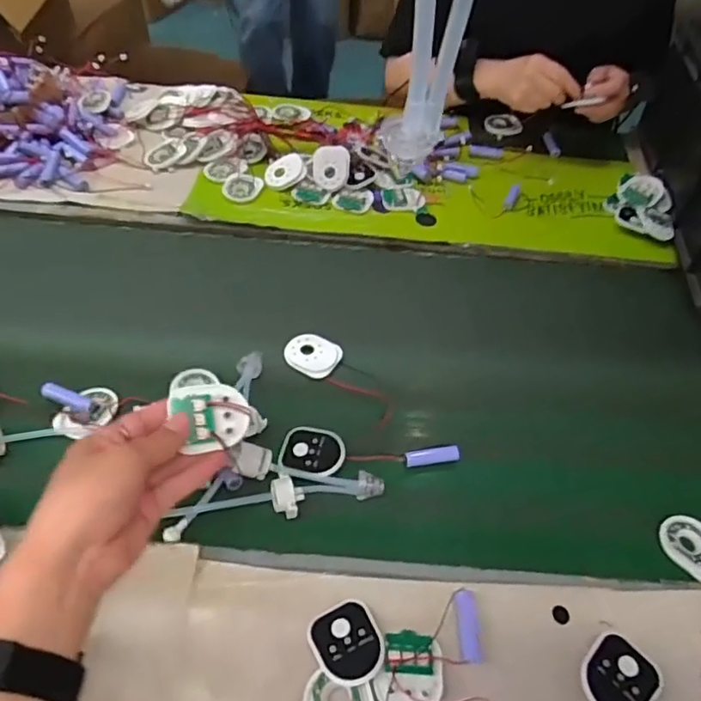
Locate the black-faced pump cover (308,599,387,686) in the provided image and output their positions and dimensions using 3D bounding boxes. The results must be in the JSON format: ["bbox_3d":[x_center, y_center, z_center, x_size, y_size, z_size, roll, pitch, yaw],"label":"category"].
[{"bbox_3d":[-0.002,0.213,0.426,0.046,0.017,0.056,-19,54,-19],"label":"black-faced pump cover"}]

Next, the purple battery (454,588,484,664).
[{"bbox_3d":[0.088,0.207,0.439,0.014,0.015,0.050,0,50,-4],"label":"purple battery"}]

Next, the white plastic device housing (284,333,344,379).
[{"bbox_3d":[-0.040,0.004,0.620,0.060,0.011,0.044,28,53,18],"label":"white plastic device housing"}]

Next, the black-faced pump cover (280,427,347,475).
[{"bbox_3d":[-0.034,0.092,0.537,0.059,0.011,0.044,13,50,7],"label":"black-faced pump cover"}]

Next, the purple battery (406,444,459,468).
[{"bbox_3d":[0.076,0.099,0.545,0.048,0.016,0.014,-2,50,-6],"label":"purple battery"}]

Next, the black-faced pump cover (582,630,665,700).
[{"bbox_3d":[0.193,0.236,0.419,0.047,0.016,0.056,38,57,25],"label":"black-faced pump cover"}]

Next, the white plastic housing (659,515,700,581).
[{"bbox_3d":[0.300,0.171,0.507,0.042,0.007,0.060,-37,58,-9],"label":"white plastic housing"}]

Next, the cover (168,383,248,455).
[{"bbox_3d":[-0.102,0.049,0.437,0.051,0.015,0.046,-3,81,-28],"label":"cover"}]

